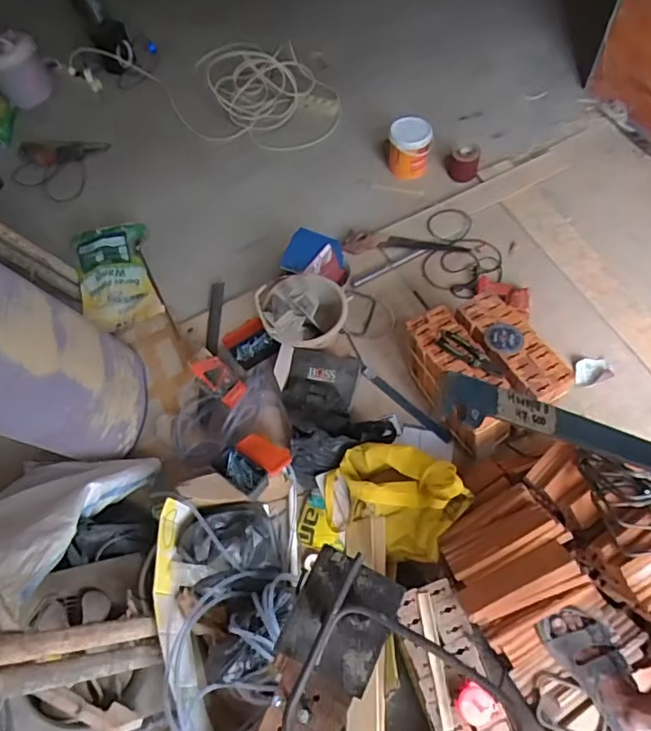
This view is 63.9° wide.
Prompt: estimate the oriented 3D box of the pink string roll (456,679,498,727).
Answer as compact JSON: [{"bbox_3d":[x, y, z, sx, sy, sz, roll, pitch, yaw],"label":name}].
[{"bbox_3d":[0.280,0.633,0.977,0.063,0.049,0.063,-2,60,4],"label":"pink string roll"}]

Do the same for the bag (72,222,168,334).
[{"bbox_3d":[-0.721,-0.313,1.791,0.253,0.140,0.353,-16,61,-6],"label":"bag"}]

